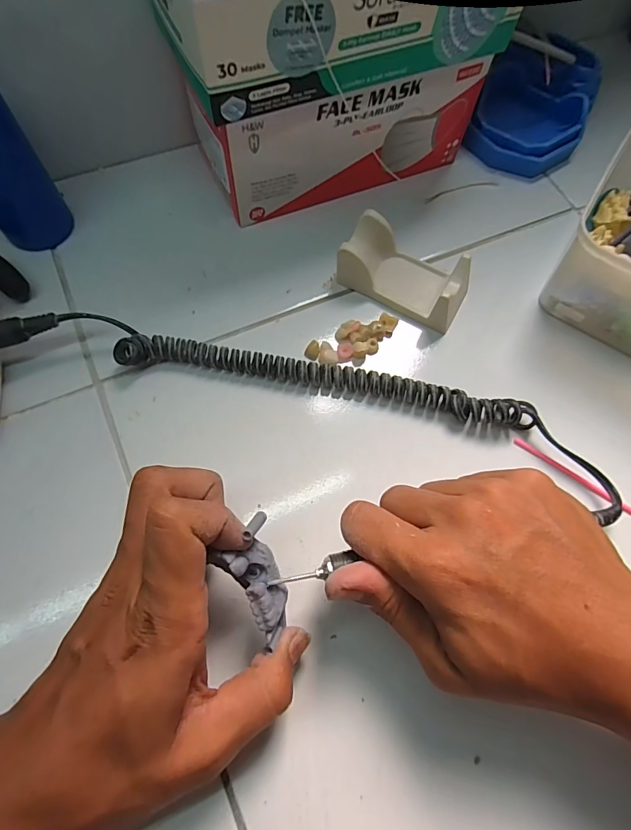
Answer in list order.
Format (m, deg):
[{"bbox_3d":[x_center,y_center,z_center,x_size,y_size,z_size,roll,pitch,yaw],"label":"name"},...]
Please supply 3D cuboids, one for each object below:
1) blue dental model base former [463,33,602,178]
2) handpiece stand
[{"bbox_3d":[0.190,-0.268,0.370,0.092,0.024,0.116,21,88,3],"label":"blue dental model base former"},{"bbox_3d":[0.064,-0.103,0.308,0.090,0.033,0.049,27,69,8],"label":"handpiece stand"}]

